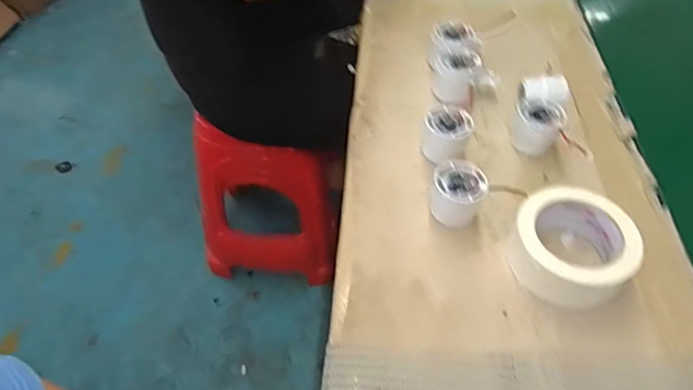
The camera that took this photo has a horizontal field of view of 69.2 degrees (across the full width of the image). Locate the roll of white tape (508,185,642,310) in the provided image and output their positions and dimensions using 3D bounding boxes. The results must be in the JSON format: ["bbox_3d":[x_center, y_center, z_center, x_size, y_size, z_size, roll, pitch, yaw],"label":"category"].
[{"bbox_3d":[0.214,0.048,0.479,0.100,0.046,0.105,0,50,0],"label":"roll of white tape"}]

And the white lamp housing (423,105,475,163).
[{"bbox_3d":[0.116,-0.069,0.583,0.054,0.049,0.048,7,50,6],"label":"white lamp housing"}]

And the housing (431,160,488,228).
[{"bbox_3d":[0.117,0.000,0.525,0.051,0.051,0.052,0,50,0],"label":"housing"}]

